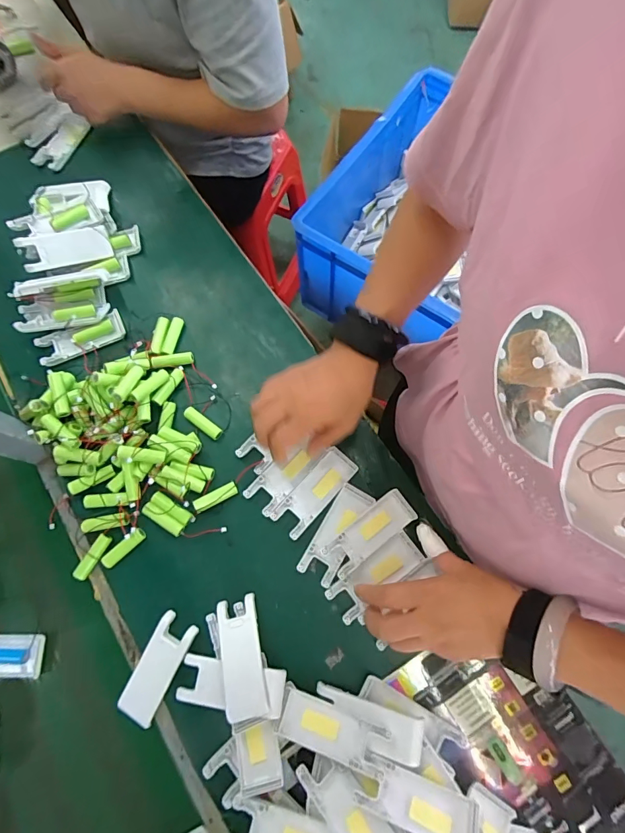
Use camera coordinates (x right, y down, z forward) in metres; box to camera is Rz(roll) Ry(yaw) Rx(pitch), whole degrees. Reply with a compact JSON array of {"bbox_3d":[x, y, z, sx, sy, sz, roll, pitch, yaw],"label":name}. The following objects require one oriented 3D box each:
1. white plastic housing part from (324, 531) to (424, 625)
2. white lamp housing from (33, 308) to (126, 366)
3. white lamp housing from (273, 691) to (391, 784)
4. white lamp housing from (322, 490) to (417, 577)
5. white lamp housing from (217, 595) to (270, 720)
[{"bbox_3d":[0.066,0.169,0.433,0.103,0.014,0.041,-33,75,-8],"label":"white plastic housing part"},{"bbox_3d":[-0.291,-0.100,0.512,0.106,0.015,0.042,-22,74,-7],"label":"white lamp housing"},{"bbox_3d":[0.018,0.291,0.378,0.097,0.018,0.037,11,74,18],"label":"white lamp housing"},{"bbox_3d":[0.061,0.123,0.437,0.104,0.009,0.038,-35,76,-10],"label":"white lamp housing"},{"bbox_3d":[-0.069,0.231,0.397,0.039,0.013,0.102,-12,60,-2],"label":"white lamp housing"}]

